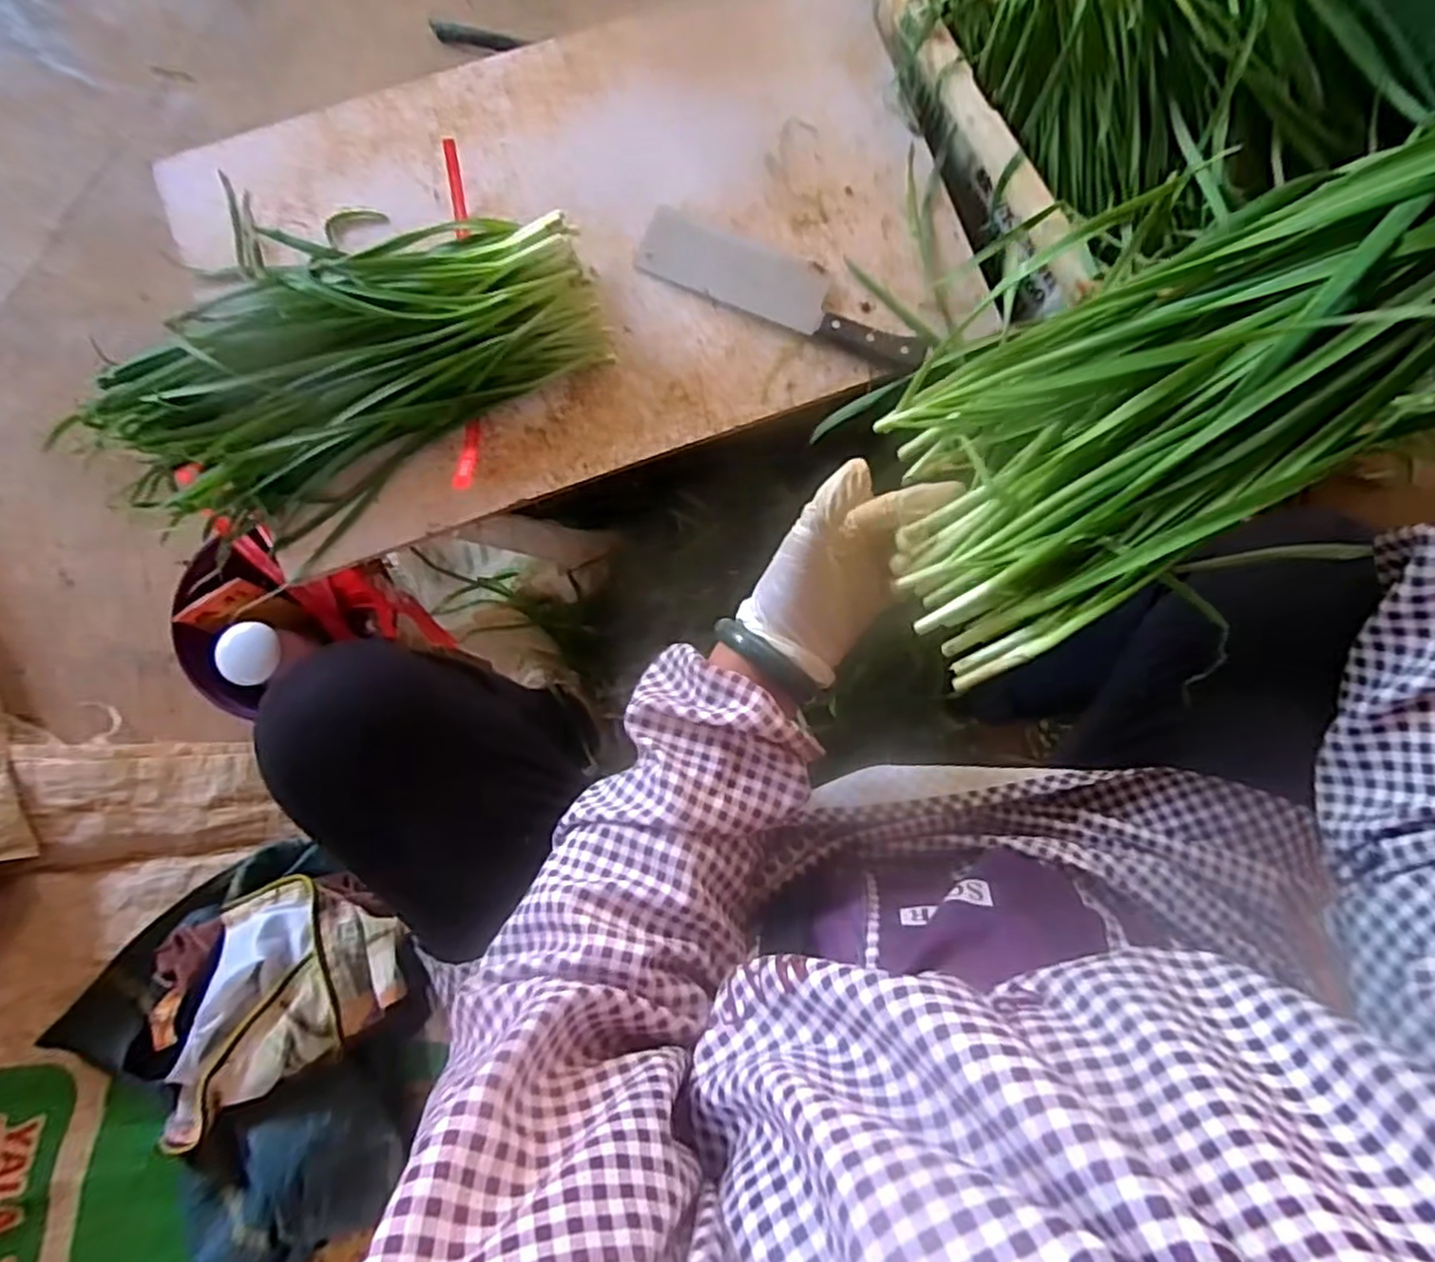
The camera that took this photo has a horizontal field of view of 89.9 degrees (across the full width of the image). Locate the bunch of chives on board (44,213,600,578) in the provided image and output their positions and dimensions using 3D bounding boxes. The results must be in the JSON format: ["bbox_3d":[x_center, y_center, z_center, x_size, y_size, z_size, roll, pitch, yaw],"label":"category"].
[{"bbox_3d":[-0.323,-0.229,0.605,0.445,0.075,0.236,-30,85,-5],"label":"bunch of chives on board"}]

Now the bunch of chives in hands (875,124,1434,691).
[{"bbox_3d":[0.264,-0.150,0.302,0.451,0.071,0.153,-37,85,33],"label":"bunch of chives in hands"}]

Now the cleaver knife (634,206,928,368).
[{"bbox_3d":[0.059,-0.308,0.637,0.268,0.020,0.062,23,83,0],"label":"cleaver knife"}]

